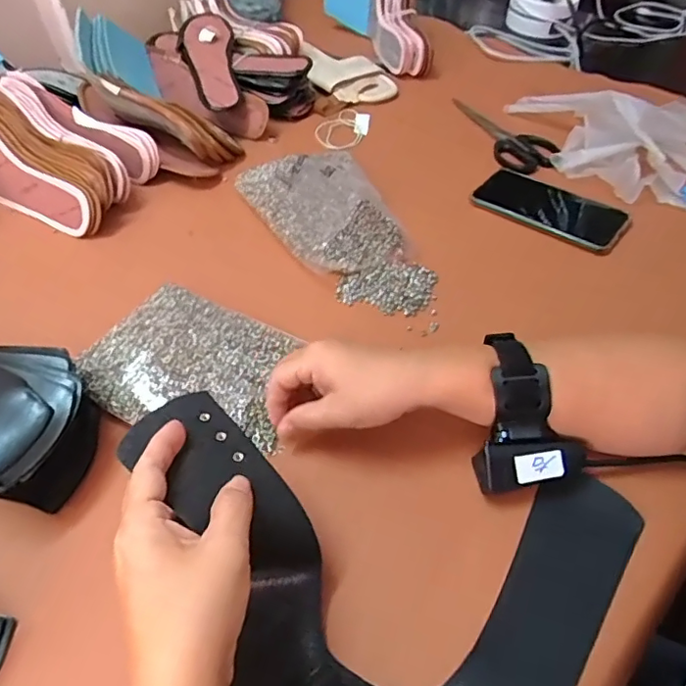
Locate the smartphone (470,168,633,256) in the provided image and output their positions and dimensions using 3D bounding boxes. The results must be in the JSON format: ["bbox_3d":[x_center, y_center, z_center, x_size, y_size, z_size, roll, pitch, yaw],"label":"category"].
[{"bbox_3d":[0.224,-0.149,0.590,0.156,0.005,0.083,34,58,27],"label":"smartphone"}]

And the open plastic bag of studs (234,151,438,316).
[{"bbox_3d":[-0.004,-0.123,0.555,0.133,0.042,0.249,-21,51,-16],"label":"open plastic bag of studs"}]

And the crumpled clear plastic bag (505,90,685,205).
[{"bbox_3d":[0.368,-0.220,0.614,0.378,0.066,0.134,20,52,18],"label":"crumpled clear plastic bag"}]

